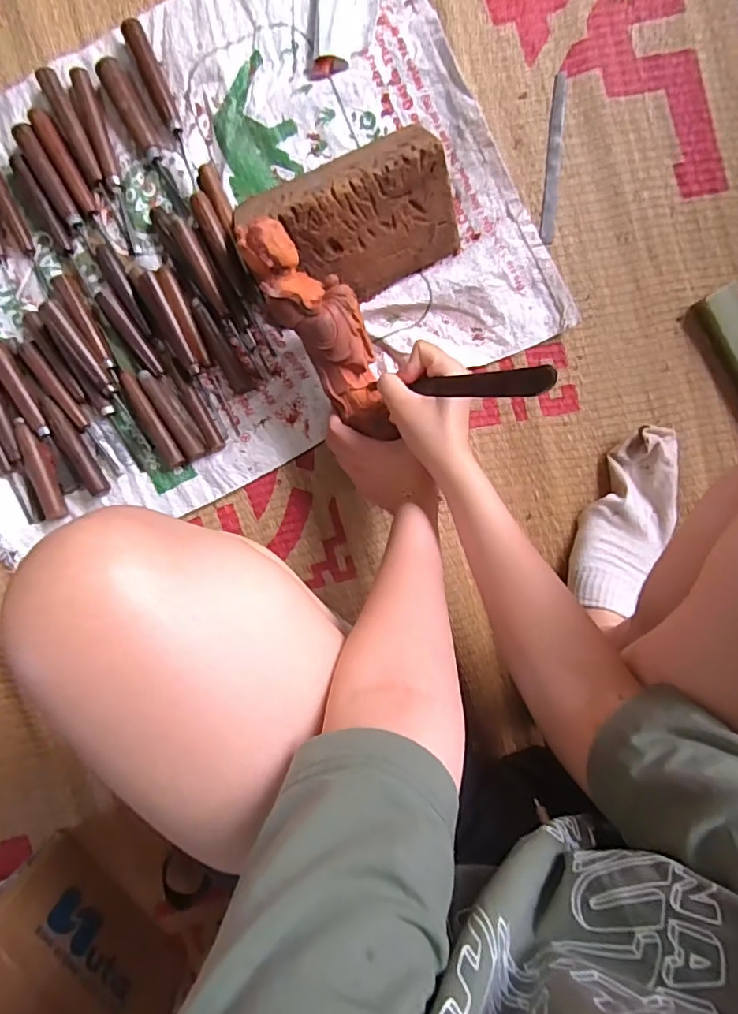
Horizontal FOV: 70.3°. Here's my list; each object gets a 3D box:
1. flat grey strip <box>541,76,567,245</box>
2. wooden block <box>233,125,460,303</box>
[{"bbox_3d":[0.190,-0.356,0.538,0.013,0.007,0.159,4,95,3],"label":"flat grey strip"},{"bbox_3d":[-0.023,-0.285,0.513,0.199,0.067,0.140,-26,93,5],"label":"wooden block"}]

